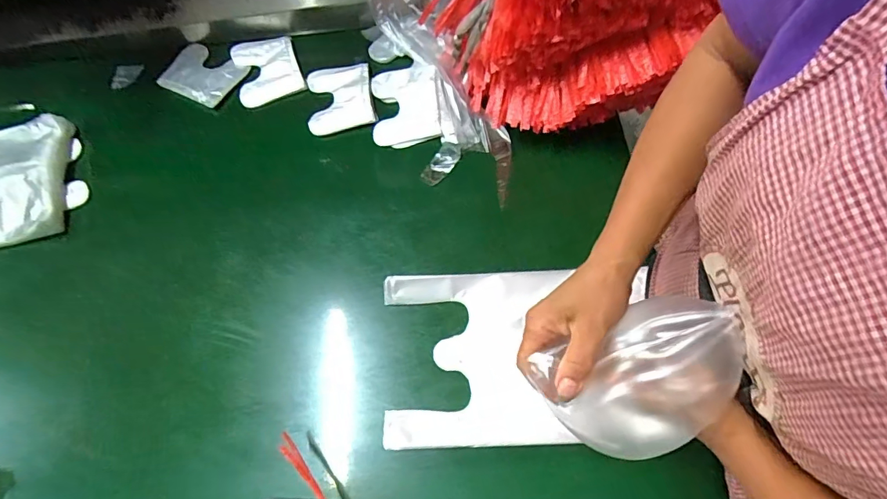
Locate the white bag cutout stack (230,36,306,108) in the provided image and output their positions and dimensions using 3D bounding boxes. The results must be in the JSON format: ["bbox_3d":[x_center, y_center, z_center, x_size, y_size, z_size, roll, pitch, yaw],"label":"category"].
[{"bbox_3d":[-0.284,-0.291,0.724,0.099,0.015,0.114,-19,69,-5],"label":"white bag cutout stack"}]

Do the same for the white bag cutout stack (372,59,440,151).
[{"bbox_3d":[-0.058,-0.219,0.677,0.098,0.031,0.128,-6,65,1],"label":"white bag cutout stack"}]

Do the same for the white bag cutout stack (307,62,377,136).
[{"bbox_3d":[-0.160,-0.234,0.695,0.098,0.019,0.114,-10,65,-1],"label":"white bag cutout stack"}]

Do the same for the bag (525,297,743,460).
[{"bbox_3d":[0.140,0.090,0.318,0.120,0.064,0.090,-26,70,-7],"label":"bag"}]

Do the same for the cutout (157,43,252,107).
[{"bbox_3d":[-0.387,-0.282,0.726,0.121,0.010,0.093,27,70,15],"label":"cutout"}]

